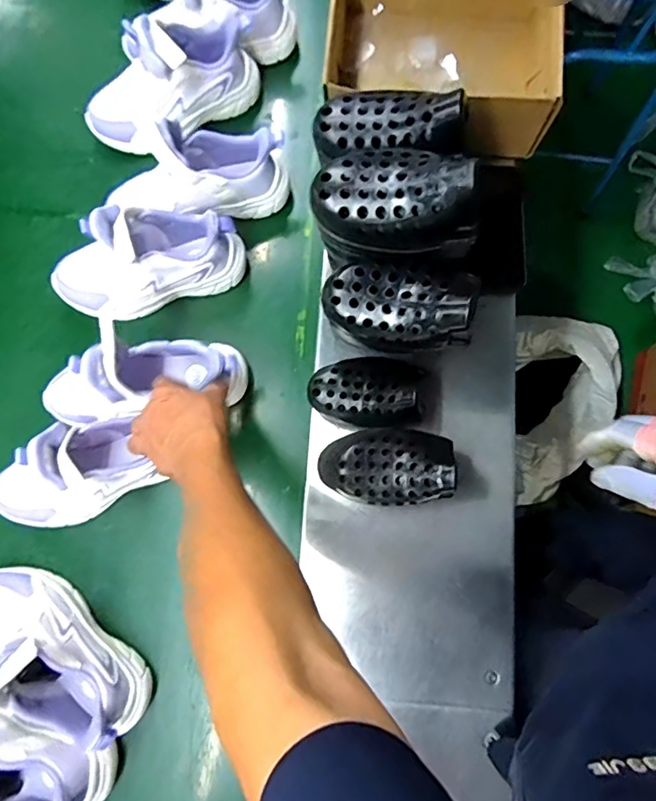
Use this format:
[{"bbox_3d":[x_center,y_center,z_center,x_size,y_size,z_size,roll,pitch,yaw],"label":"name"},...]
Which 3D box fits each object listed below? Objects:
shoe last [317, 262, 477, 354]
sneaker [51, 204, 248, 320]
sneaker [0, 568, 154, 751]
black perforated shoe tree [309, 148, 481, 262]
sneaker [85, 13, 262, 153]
[{"bbox_3d":[0.062,-0.089,0.454,0.133,0.045,0.074,10,79,3],"label":"shoe last"},{"bbox_3d":[-0.218,-0.166,0.604,0.229,0.123,0.083,-18,79,-3],"label":"sneaker"},{"bbox_3d":[-0.292,0.256,0.520,0.230,0.135,0.084,42,82,8],"label":"sneaker"},{"bbox_3d":[0.057,-0.180,0.447,0.140,0.074,0.087,-4,78,0],"label":"black perforated shoe tree"},{"bbox_3d":[-0.206,-0.415,0.649,0.222,0.124,0.093,-24,79,-4],"label":"sneaker"}]

